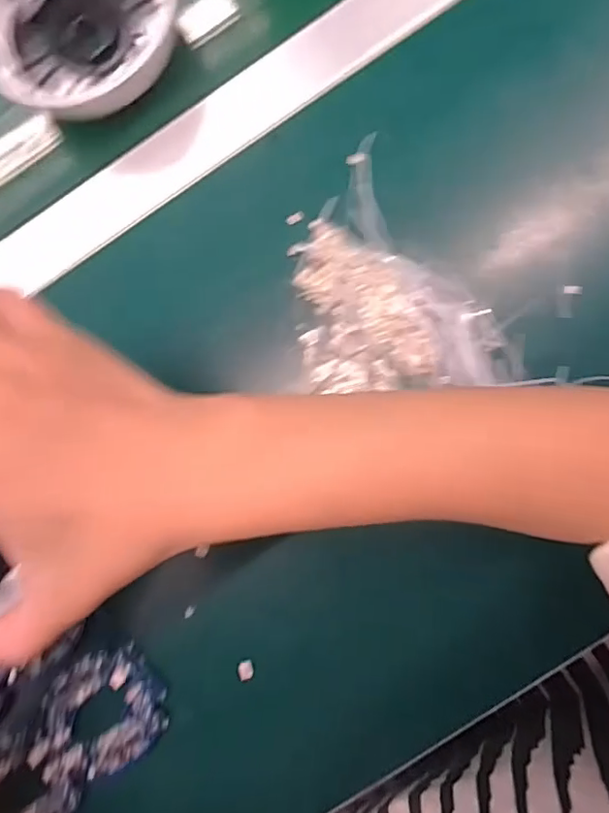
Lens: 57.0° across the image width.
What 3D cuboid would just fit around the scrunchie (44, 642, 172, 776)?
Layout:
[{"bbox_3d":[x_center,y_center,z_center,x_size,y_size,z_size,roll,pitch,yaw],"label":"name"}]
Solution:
[{"bbox_3d":[-0.117,0.177,0.320,0.075,0.011,0.060,-39,85,2],"label":"scrunchie"}]

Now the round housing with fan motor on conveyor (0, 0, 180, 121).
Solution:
[{"bbox_3d":[-0.134,-0.226,0.326,0.109,0.036,0.114,0,87,5],"label":"round housing with fan motor on conveyor"}]

